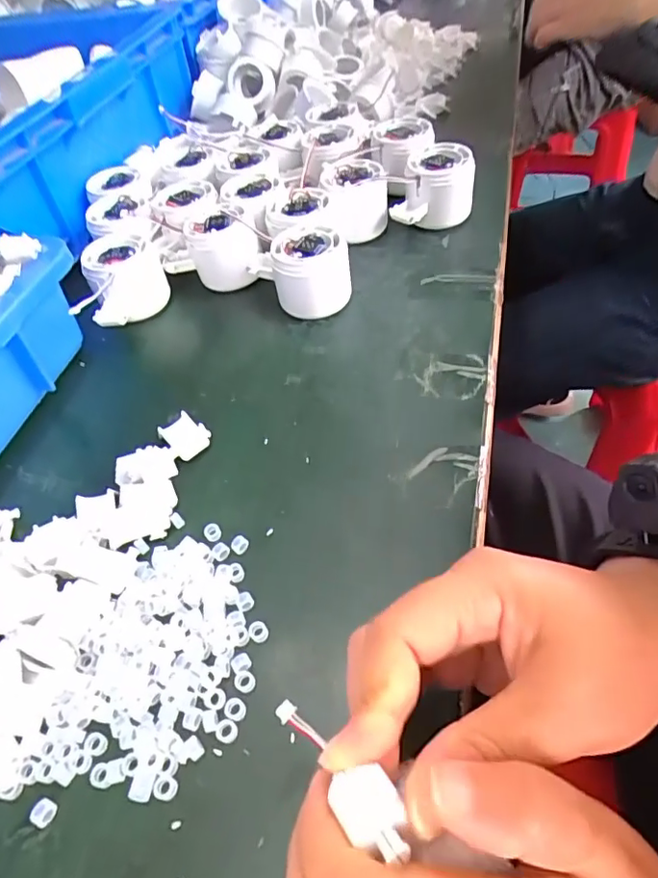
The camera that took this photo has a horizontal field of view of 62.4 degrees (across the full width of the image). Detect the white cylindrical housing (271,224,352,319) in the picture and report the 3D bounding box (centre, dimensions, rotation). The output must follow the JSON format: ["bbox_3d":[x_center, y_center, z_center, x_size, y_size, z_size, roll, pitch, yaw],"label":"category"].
[{"bbox_3d":[-0.014,-0.132,0.423,0.058,0.053,0.058,-4,50,4],"label":"white cylindrical housing"}]

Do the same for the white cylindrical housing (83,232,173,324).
[{"bbox_3d":[-0.160,-0.124,0.434,0.058,0.050,0.060,-4,50,4],"label":"white cylindrical housing"}]

